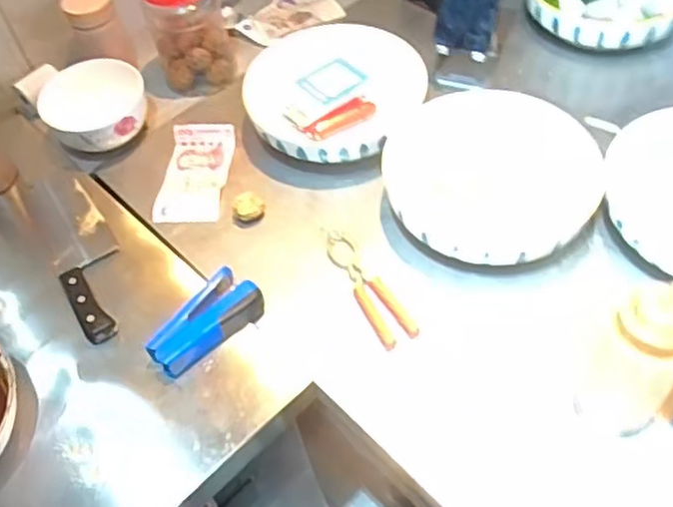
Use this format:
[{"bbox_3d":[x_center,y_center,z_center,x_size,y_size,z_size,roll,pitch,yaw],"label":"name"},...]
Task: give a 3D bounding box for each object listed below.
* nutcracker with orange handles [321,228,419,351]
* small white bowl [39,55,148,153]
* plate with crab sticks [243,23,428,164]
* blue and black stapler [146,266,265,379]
[{"bbox_3d":[0.027,0.029,0.712,0.040,0.014,0.170,-25,53,-13],"label":"nutcracker with orange handles"},{"bbox_3d":[-0.314,-0.188,0.878,0.125,0.080,0.127,-2,52,2],"label":"small white bowl"},{"bbox_3d":[-0.006,-0.200,0.837,0.211,0.045,0.212,-1,65,3],"label":"plate with crab sticks"},{"bbox_3d":[-0.135,0.071,0.686,0.055,0.034,0.123,36,62,27],"label":"blue and black stapler"}]

